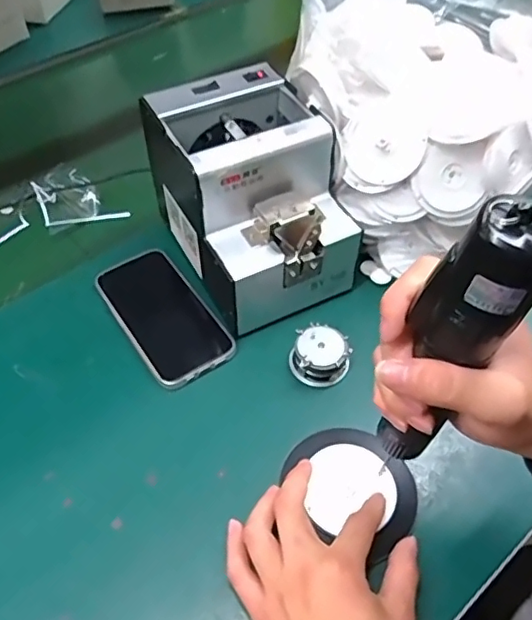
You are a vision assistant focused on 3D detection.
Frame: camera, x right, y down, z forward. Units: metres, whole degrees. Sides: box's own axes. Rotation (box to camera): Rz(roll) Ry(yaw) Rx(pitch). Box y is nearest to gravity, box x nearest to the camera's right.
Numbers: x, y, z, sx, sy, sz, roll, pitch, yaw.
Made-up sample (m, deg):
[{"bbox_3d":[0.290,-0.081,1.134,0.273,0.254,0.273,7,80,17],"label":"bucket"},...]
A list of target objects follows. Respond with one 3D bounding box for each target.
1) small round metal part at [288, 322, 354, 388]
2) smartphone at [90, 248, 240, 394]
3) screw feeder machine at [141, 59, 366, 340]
[{"bbox_3d":[0.046,0.039,0.484,0.047,0.029,0.042,20,55,14],"label":"small round metal part"},{"bbox_3d":[-0.093,0.003,0.522,0.076,0.008,0.148,-29,58,-21],"label":"smartphone"},{"bbox_3d":[-0.008,-0.101,0.515,0.130,0.142,0.171,-23,56,-18],"label":"screw feeder machine"}]

